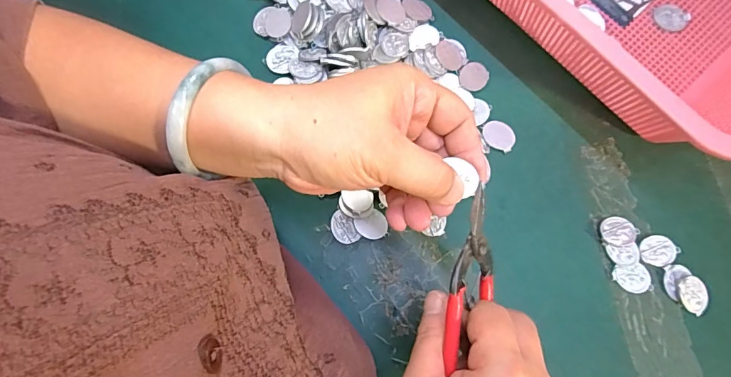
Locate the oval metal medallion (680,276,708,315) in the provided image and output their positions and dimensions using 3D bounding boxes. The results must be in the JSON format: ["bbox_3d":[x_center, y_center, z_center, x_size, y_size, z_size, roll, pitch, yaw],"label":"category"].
[{"bbox_3d":[0.228,0.074,0.293,0.018,0.004,0.025,-14,79,-3],"label":"oval metal medallion"}]

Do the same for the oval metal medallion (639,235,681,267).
[{"bbox_3d":[0.209,0.044,0.298,0.027,0.004,0.020,-11,78,-3],"label":"oval metal medallion"}]

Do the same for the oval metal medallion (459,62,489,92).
[{"bbox_3d":[0.084,-0.086,0.327,0.022,0.004,0.027,38,71,-6],"label":"oval metal medallion"}]

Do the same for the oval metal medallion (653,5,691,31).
[{"bbox_3d":[0.240,-0.134,0.332,0.025,0.004,0.019,32,80,6],"label":"oval metal medallion"}]

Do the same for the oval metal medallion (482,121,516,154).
[{"bbox_3d":[0.100,-0.040,0.318,0.026,0.004,0.022,28,79,5],"label":"oval metal medallion"}]

